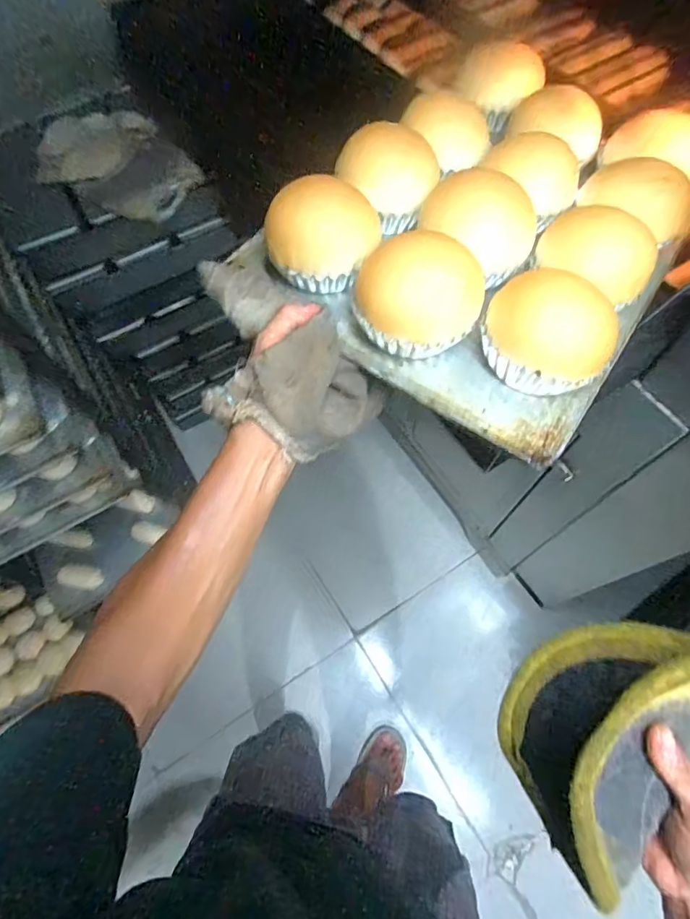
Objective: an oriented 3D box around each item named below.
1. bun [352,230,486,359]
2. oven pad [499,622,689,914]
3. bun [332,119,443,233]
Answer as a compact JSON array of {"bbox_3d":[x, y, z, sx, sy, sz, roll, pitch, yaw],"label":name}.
[{"bbox_3d":[0.056,-0.126,0.359,0.093,0.049,0.076,9,66,6],"label":"bun"},{"bbox_3d":[0.188,0.199,0.346,0.109,0.109,0.179,36,71,17],"label":"oven pad"},{"bbox_3d":[0.042,-0.260,0.434,0.087,0.054,0.089,36,71,17],"label":"bun"}]

